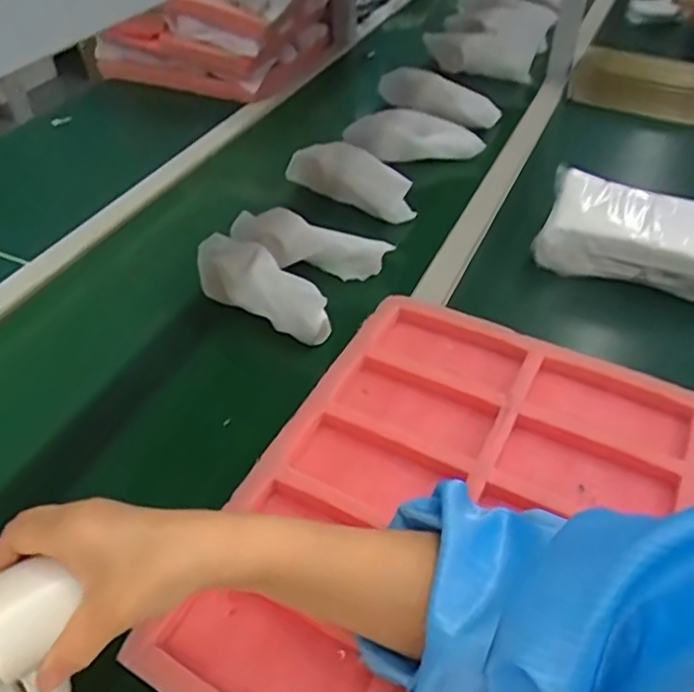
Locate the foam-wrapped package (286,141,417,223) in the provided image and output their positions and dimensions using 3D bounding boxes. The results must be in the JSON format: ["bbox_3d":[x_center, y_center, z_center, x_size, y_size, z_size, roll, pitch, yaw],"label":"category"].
[{"bbox_3d":[0.011,-0.228,0.881,0.060,0.065,0.191,-33,53,-29],"label":"foam-wrapped package"}]

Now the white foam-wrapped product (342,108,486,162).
[{"bbox_3d":[0.105,-0.317,1.000,0.206,0.080,0.040,11,45,11],"label":"white foam-wrapped product"}]

